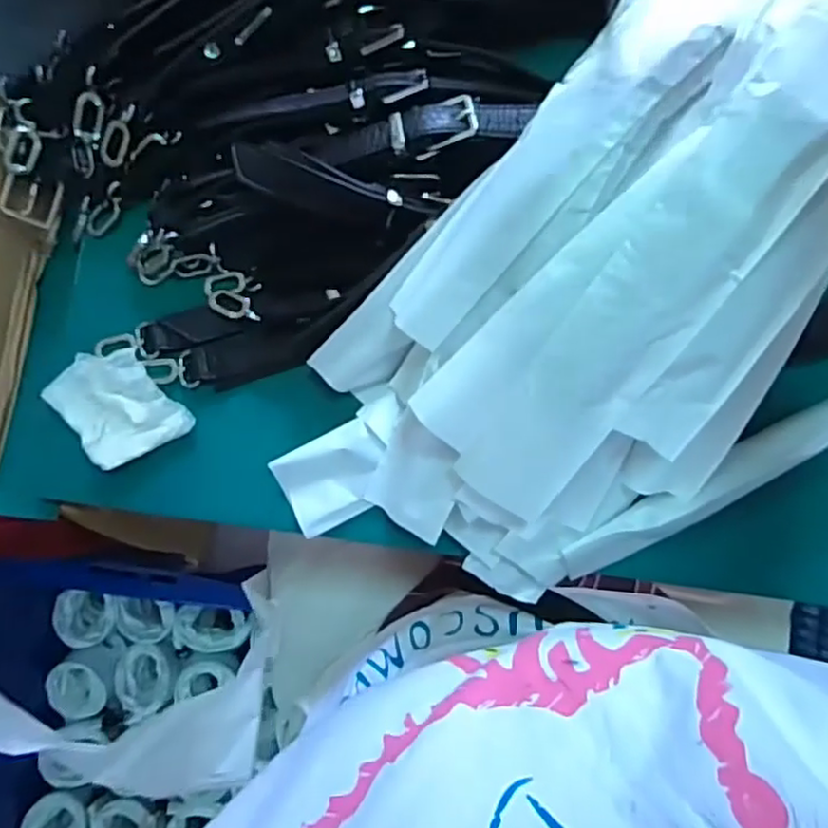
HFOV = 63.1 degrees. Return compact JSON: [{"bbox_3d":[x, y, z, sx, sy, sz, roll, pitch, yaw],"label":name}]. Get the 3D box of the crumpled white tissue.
[{"bbox_3d":[-0.200,-0.004,0.457,0.065,0.019,0.085,-43,84,-4],"label":"crumpled white tissue"}]

